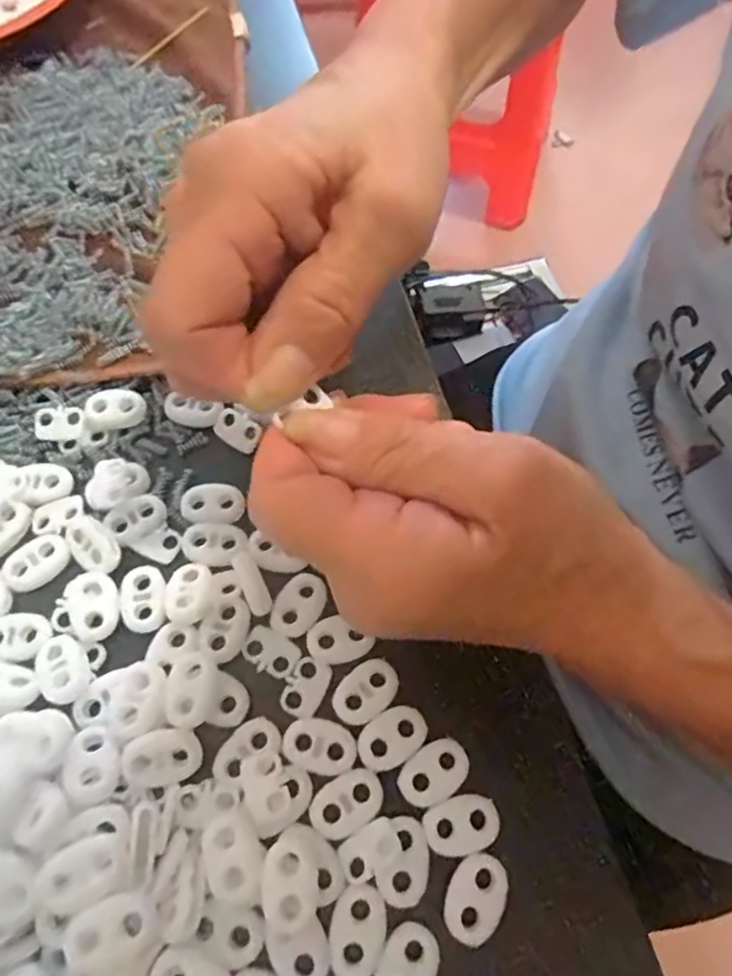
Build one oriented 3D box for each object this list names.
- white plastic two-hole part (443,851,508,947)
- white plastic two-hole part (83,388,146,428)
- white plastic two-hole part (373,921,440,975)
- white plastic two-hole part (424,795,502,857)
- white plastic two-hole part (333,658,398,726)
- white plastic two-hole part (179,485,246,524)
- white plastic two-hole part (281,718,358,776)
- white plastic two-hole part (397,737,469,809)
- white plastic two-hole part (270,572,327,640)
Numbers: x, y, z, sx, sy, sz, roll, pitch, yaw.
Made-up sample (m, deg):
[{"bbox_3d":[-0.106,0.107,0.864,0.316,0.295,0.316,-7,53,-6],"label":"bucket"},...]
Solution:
[{"bbox_3d":[0.031,0.115,0.181,0.015,0.004,0.023,24,65,8],"label":"white plastic two-hole part"},{"bbox_3d":[-0.094,-0.030,0.244,0.022,0.007,0.014,-1,64,-4],"label":"white plastic two-hole part"},{"bbox_3d":[0.011,0.129,0.172,0.015,0.004,0.023,26,65,9],"label":"white plastic two-hole part"},{"bbox_3d":[0.028,0.098,0.188,0.022,0.004,0.015,-10,65,-8],"label":"white plastic two-hole part"},{"bbox_3d":[0.000,0.064,0.204,0.022,0.004,0.015,-41,73,-20],"label":"white plastic two-hole part"},{"bbox_3d":[-0.055,0.005,0.230,0.022,0.004,0.014,-1,64,-4],"label":"white plastic two-hole part"},{"bbox_3d":[-0.014,0.079,0.196,0.023,0.004,0.015,16,64,5],"label":"white plastic two-hole part"},{"bbox_3d":[0.021,0.086,0.194,0.022,0.004,0.015,-23,67,-14],"label":"white plastic two-hole part"},{"bbox_3d":[-0.023,0.039,0.216,0.015,0.004,0.022,27,66,10],"label":"white plastic two-hole part"}]

